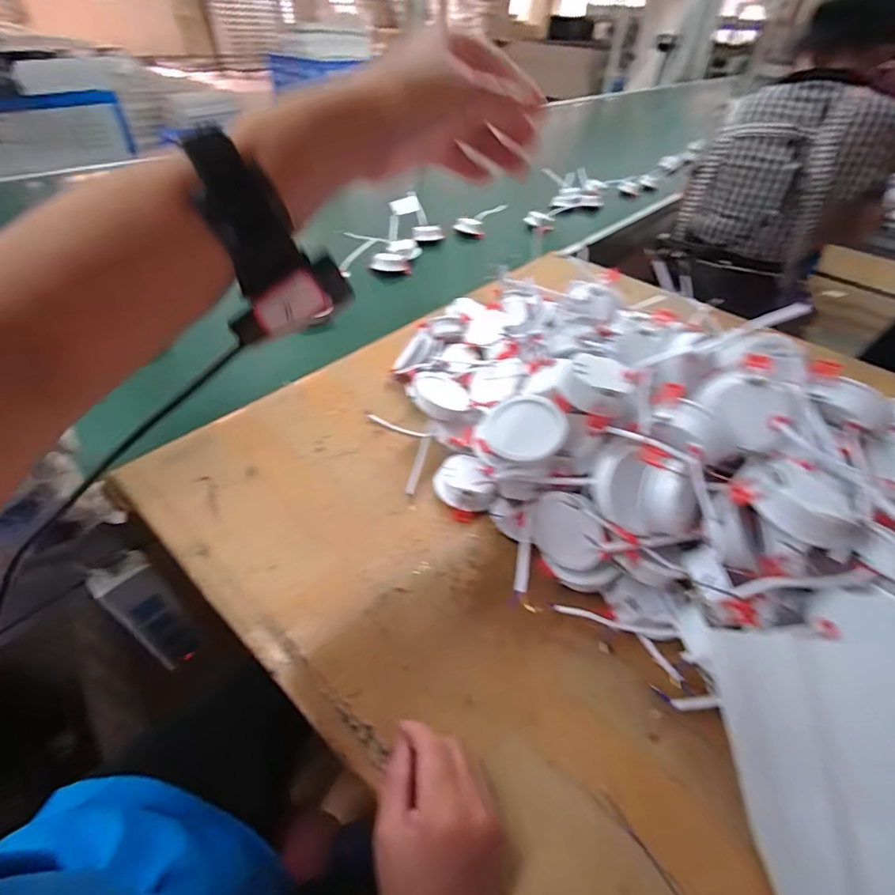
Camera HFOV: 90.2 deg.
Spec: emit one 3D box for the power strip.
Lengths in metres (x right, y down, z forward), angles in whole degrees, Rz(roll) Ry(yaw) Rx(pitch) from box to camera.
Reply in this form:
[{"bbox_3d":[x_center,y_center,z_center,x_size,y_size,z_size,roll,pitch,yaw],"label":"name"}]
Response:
[{"bbox_3d":[-0.380,0.221,0.582,0.056,0.212,0.043,-31,53,-31],"label":"power strip"}]

